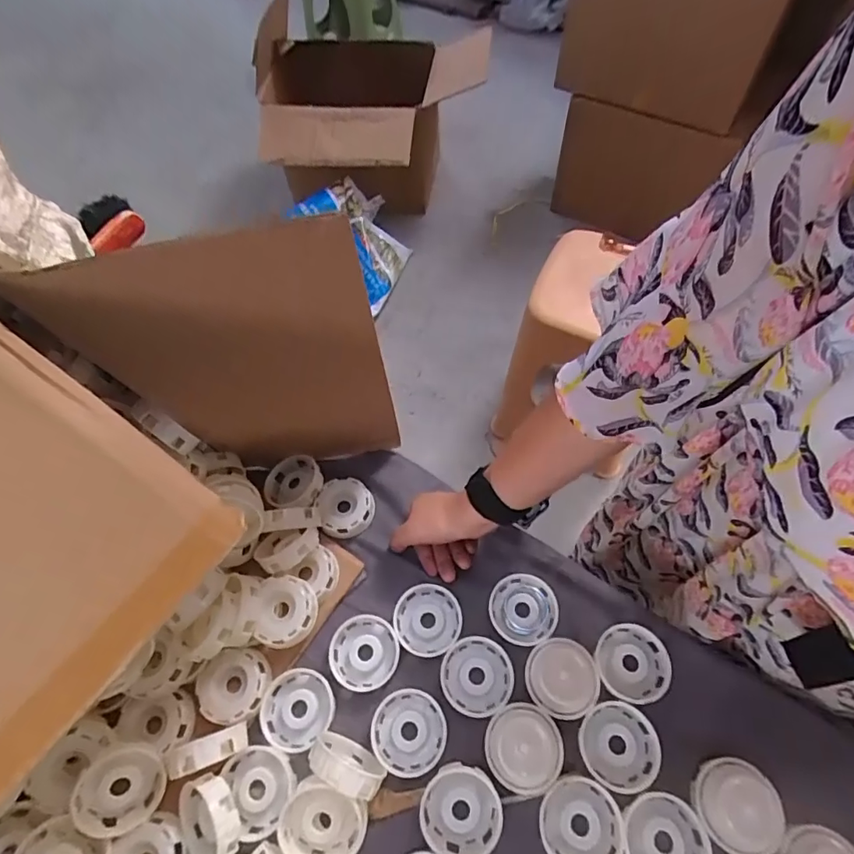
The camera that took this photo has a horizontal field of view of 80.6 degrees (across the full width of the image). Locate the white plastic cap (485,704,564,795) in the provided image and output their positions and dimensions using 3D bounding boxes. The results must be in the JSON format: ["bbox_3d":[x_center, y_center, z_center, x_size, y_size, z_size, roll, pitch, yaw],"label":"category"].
[{"bbox_3d":[0.078,0.260,0.408,0.059,0.025,0.060,-1,67,2],"label":"white plastic cap"}]

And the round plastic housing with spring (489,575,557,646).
[{"bbox_3d":[0.091,0.171,0.475,0.060,0.009,0.061,-1,67,2],"label":"round plastic housing with spring"}]

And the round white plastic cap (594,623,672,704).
[{"bbox_3d":[0.183,0.209,0.448,0.061,0.020,0.062,-1,67,2],"label":"round white plastic cap"}]

